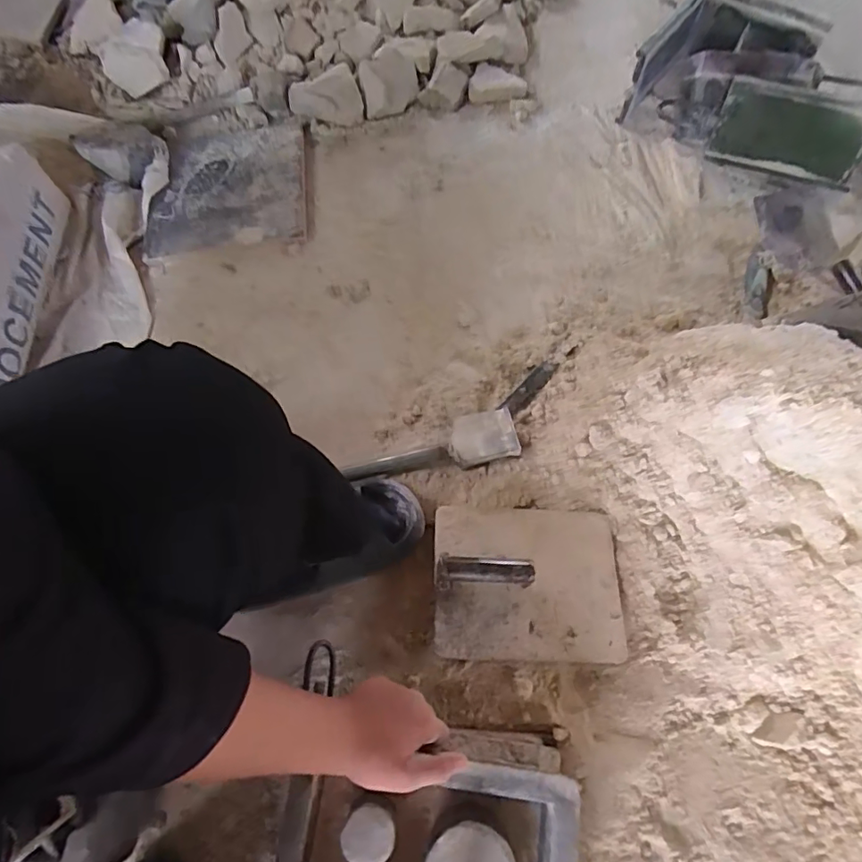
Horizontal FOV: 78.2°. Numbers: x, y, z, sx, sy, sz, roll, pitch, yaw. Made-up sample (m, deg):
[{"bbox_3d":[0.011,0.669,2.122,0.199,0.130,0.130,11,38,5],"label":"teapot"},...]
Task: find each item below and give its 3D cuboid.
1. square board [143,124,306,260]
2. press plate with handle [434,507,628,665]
[{"bbox_3d":[-0.330,-0.399,0.862,0.246,0.029,0.246,-5,69,1],"label":"square board"},{"bbox_3d":[0.107,0.161,0.575,0.203,0.072,0.164,0,69,3],"label":"press plate with handle"}]

